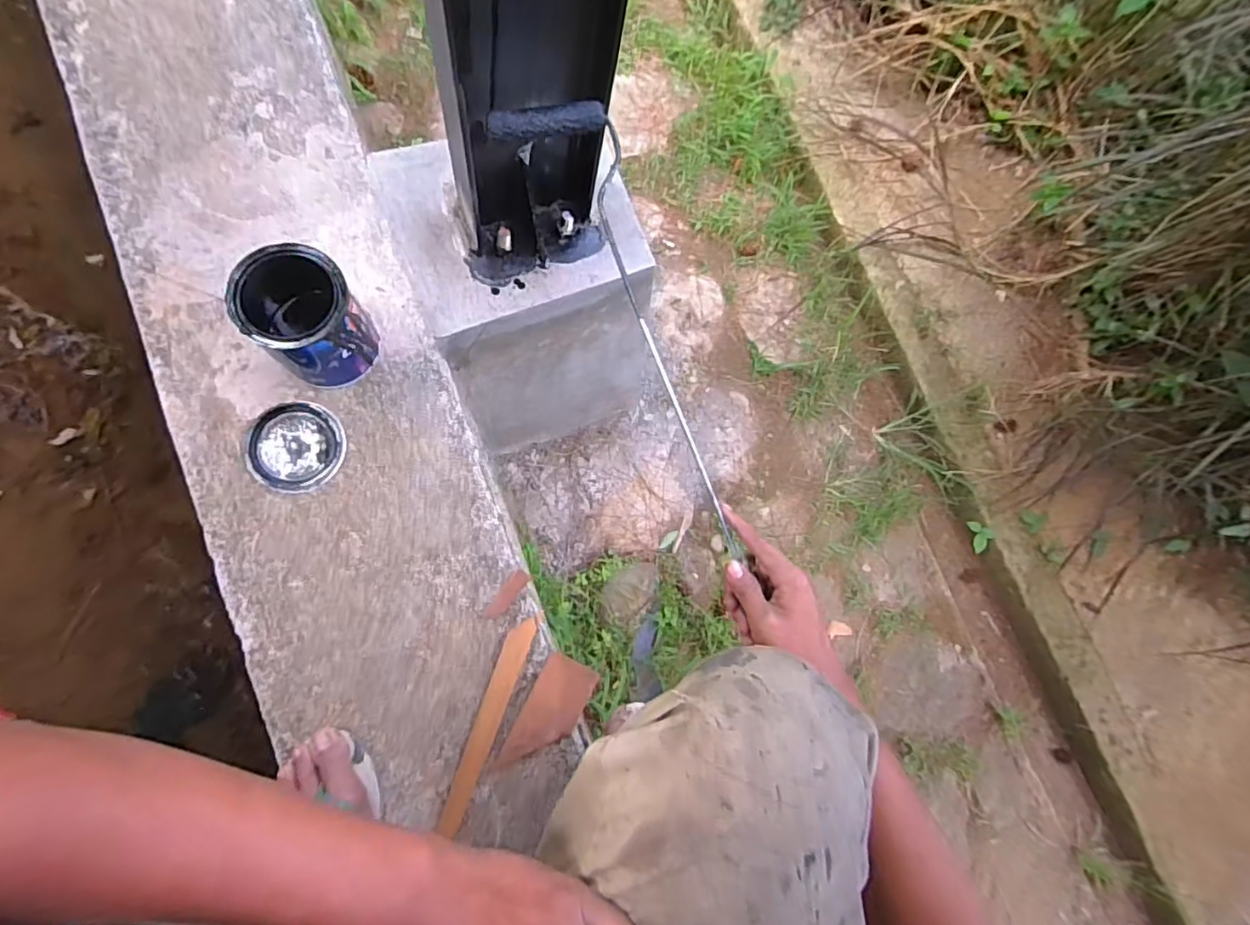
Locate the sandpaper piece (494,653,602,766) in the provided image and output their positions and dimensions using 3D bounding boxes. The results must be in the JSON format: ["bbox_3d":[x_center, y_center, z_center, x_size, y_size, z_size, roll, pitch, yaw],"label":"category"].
[{"bbox_3d":[-0.083,0.281,0.642,0.059,0.006,0.126,27,79,5],"label":"sandpaper piece"}]

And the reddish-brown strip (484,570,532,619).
[{"bbox_3d":[-0.133,0.150,0.651,0.018,0.004,0.063,39,75,0],"label":"reddish-brown strip"}]

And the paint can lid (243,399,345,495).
[{"bbox_3d":[-0.372,-0.018,0.655,0.100,0.006,0.100,2,78,-9],"label":"paint can lid"}]

